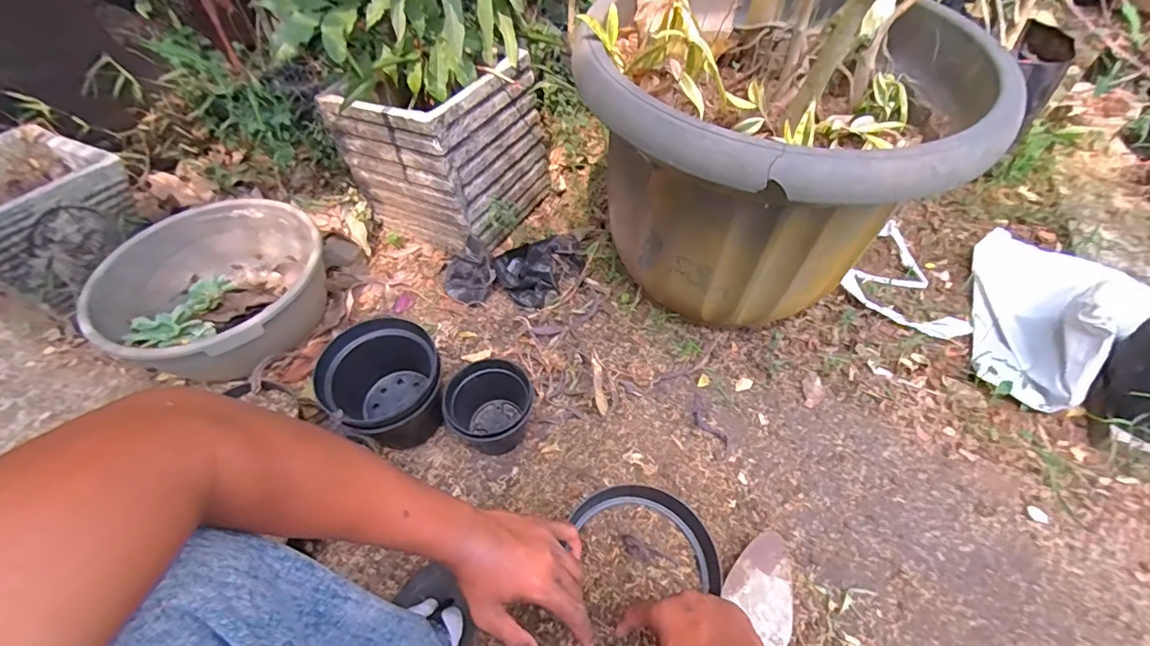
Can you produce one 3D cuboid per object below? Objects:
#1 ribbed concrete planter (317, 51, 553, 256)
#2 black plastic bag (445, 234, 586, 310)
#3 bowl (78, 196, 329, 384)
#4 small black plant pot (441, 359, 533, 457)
[{"bbox_3d":[-0.269,-0.379,1.075,0.313,0.319,0.324,27,56,20],"label":"ribbed concrete planter"},{"bbox_3d":[-0.120,-0.109,1.014,0.293,0.081,0.177,-9,51,-7],"label":"black plastic bag"},{"bbox_3d":[-0.662,-0.060,0.930,0.410,0.146,0.366,29,54,22],"label":"bowl"},{"bbox_3d":[-0.138,0.135,0.793,0.113,0.108,0.130,11,52,9],"label":"small black plant pot"}]

